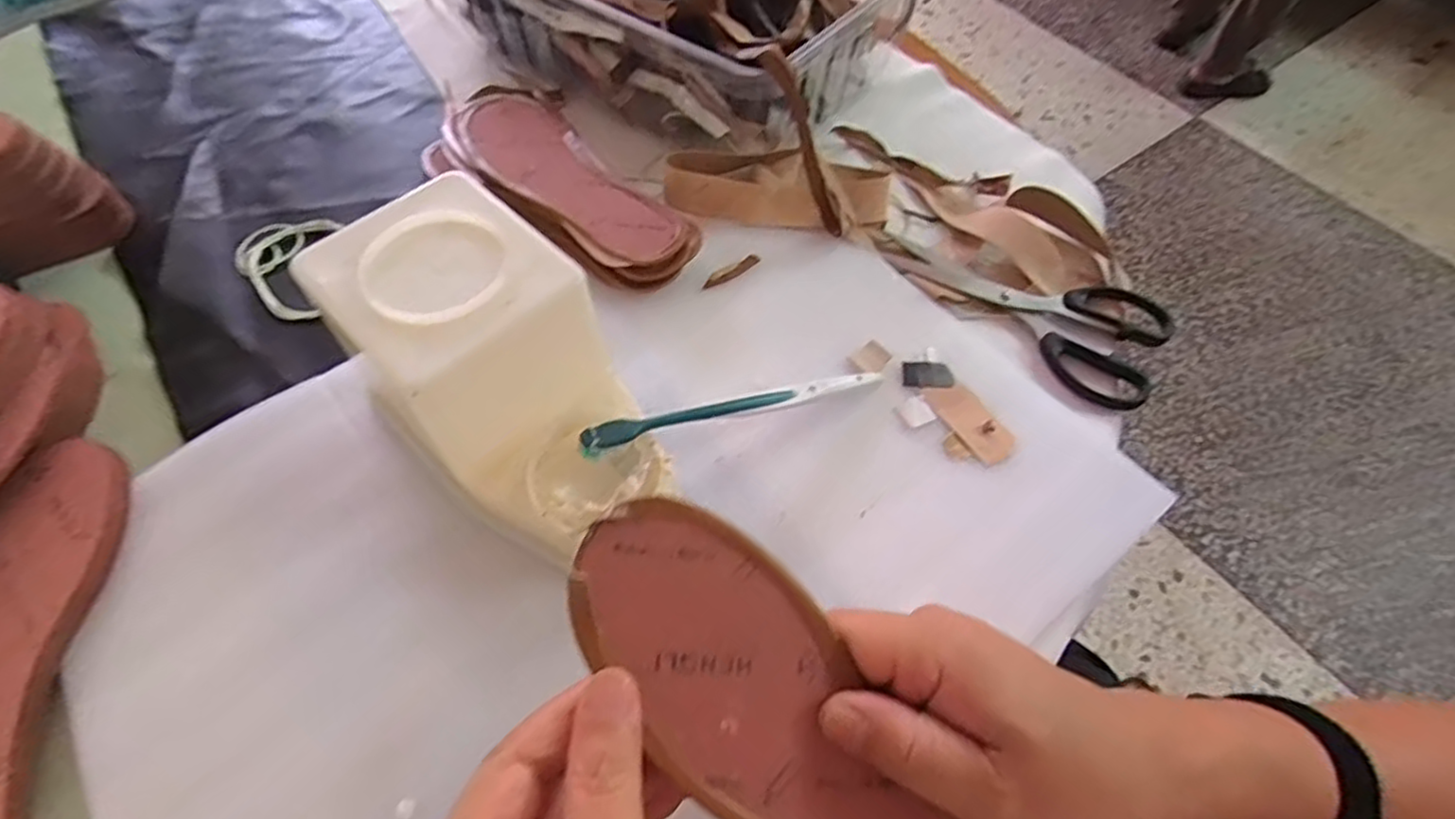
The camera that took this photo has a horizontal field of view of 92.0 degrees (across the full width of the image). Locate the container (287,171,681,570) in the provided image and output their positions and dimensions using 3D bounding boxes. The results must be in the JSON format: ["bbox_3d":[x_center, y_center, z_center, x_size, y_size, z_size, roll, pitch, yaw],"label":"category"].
[{"bbox_3d":[-0.115,-0.012,0.360,0.104,0.118,0.180,-36,66,-21],"label":"container"}]

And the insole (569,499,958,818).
[{"bbox_3d":[0.036,0.125,0.242,0.227,0.011,0.067,46,65,-2],"label":"insole"}]

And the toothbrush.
[{"bbox_3d":[0.010,-0.002,0.387,0.186,0.011,0.011,-12,57,-26],"label":"toothbrush"}]

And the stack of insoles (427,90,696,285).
[{"bbox_3d":[-0.121,-0.166,0.509,0.244,0.033,0.090,38,64,21],"label":"stack of insoles"}]

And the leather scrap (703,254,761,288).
[{"bbox_3d":[0.003,-0.095,0.479,0.043,0.005,0.009,-30,62,-19],"label":"leather scrap"}]

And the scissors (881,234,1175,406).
[{"bbox_3d":[0.209,-0.082,0.486,0.095,0.014,0.194,-38,65,-22],"label":"scissors"}]

